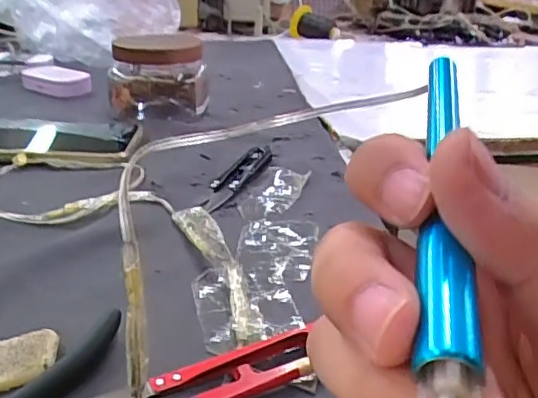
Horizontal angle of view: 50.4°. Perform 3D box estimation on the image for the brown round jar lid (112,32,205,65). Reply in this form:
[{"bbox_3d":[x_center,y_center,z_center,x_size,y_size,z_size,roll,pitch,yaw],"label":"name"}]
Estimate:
[{"bbox_3d":[-0.109,-0.148,0.560,0.082,0.020,0.096,-2,24,-9],"label":"brown round jar lid"}]

